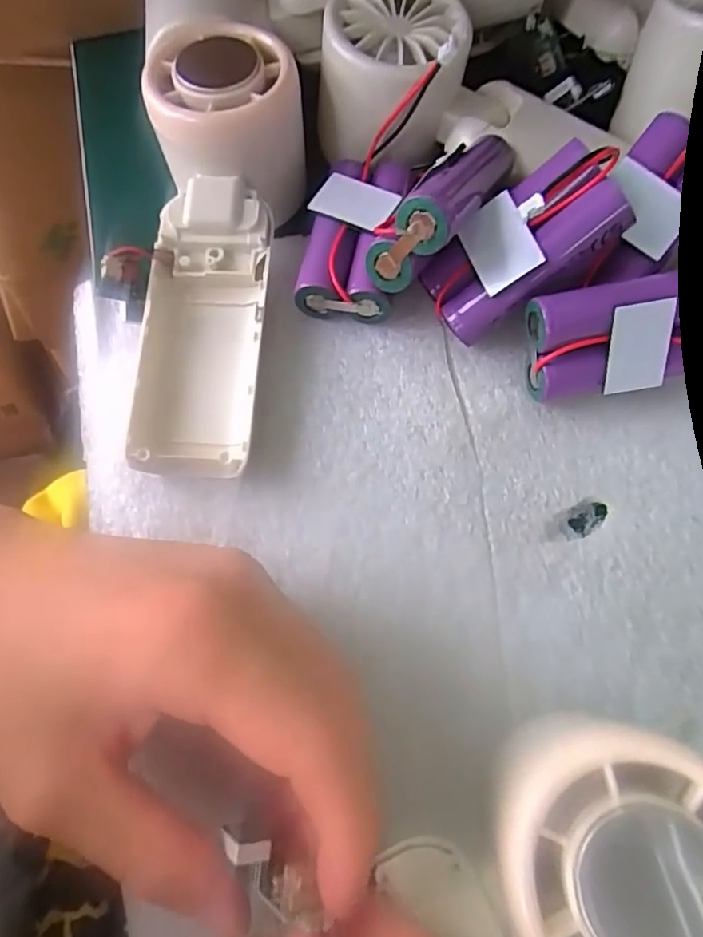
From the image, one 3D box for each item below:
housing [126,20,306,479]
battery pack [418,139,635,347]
[{"bbox_3d":[-0.052,-0.079,0.226,0.049,0.059,0.163,7,89,5],"label":"housing"},{"bbox_3d":[0.057,-0.075,0.196,0.068,0.015,0.032,-35,69,24],"label":"battery pack"}]

